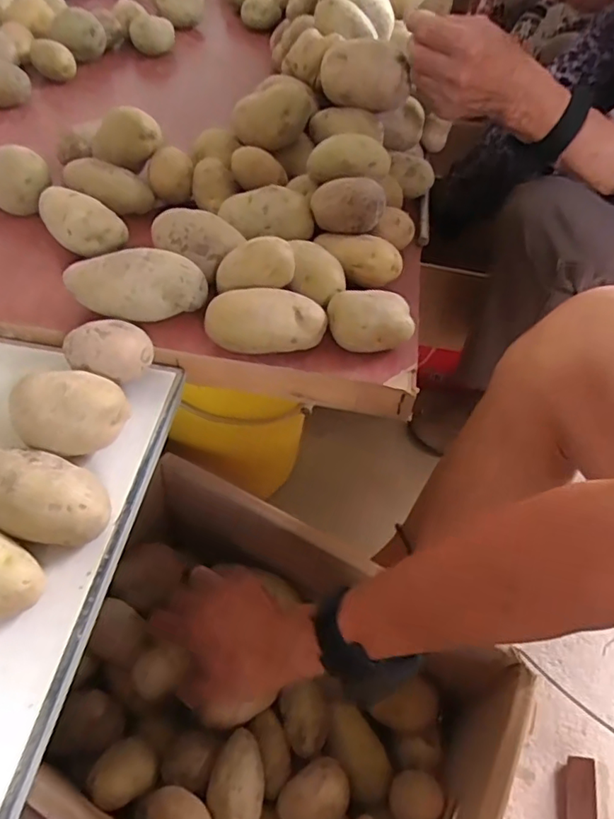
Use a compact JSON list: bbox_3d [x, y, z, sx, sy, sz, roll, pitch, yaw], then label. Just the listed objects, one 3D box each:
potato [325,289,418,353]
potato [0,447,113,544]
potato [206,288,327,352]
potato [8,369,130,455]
[{"bbox_3d":[0.051,-0.067,0.454,0.072,0.044,0.049,5,49,1],"label":"potato"},{"bbox_3d":[-0.165,0.052,0.341,0.087,0.048,0.053,6,49,2],"label":"potato"},{"bbox_3d":[-0.032,-0.064,0.444,0.089,0.047,0.043,0,49,-3],"label":"potato"},{"bbox_3d":[-0.158,0.006,0.378,0.070,0.051,0.051,-4,50,-7],"label":"potato"}]

